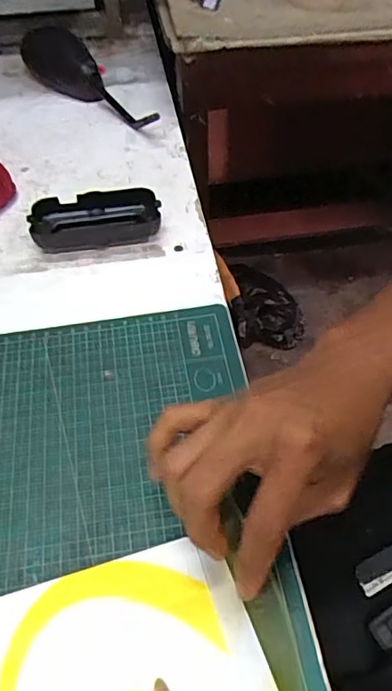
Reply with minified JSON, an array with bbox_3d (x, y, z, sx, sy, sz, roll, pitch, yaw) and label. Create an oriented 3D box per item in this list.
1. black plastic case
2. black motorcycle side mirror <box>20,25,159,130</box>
[{"bbox_3d":[-0.090,-0.112,0.488,0.110,0.027,0.051,-10,51,-6],"label":"black plastic case"},{"bbox_3d":[-0.127,-0.301,0.632,0.072,0.038,0.240,-25,54,-17],"label":"black motorcycle side mirror"}]

